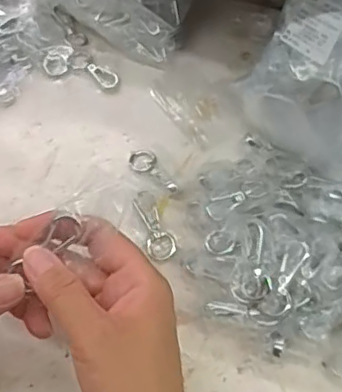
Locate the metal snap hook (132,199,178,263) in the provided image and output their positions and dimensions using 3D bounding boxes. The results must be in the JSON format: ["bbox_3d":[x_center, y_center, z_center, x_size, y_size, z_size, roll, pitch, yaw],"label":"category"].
[{"bbox_3d":[-0.013,0.026,0.455,0.022,0.006,0.054,-18,65,-10],"label":"metal snap hook"}]

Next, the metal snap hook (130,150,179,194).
[{"bbox_3d":[-0.012,-0.022,0.476,0.051,0.011,0.021,34,67,15],"label":"metal snap hook"}]

